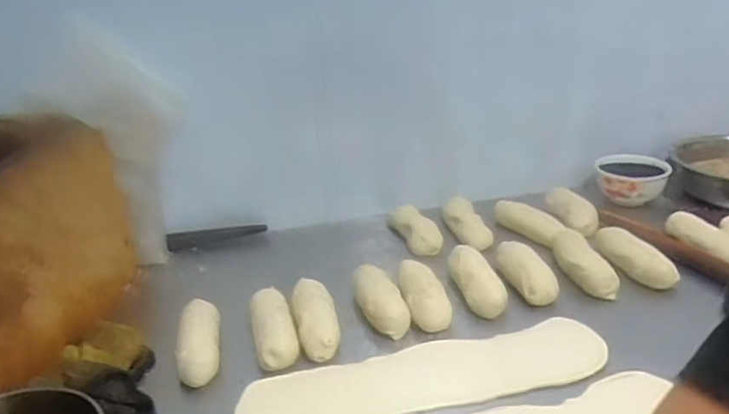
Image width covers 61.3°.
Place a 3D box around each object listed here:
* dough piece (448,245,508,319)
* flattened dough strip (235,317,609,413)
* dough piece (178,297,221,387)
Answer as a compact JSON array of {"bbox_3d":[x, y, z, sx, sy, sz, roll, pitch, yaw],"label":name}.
[{"bbox_3d":[0.131,0.086,0.746,0.034,0.038,0.116,-8,24,-12],"label":"dough piece"},{"bbox_3d":[0.066,0.168,0.615,0.369,0.007,0.096,-9,25,-13],"label":"flattened dough strip"},{"bbox_3d":[-0.178,0.138,0.663,0.040,0.030,0.112,-6,38,-6],"label":"dough piece"}]

